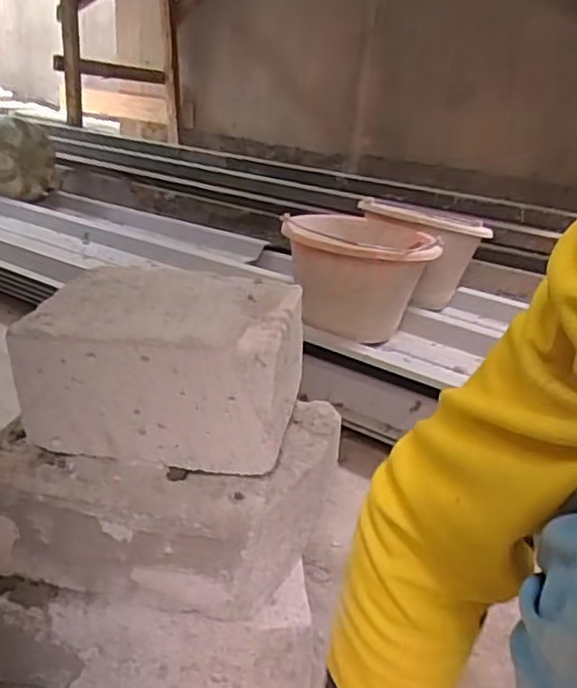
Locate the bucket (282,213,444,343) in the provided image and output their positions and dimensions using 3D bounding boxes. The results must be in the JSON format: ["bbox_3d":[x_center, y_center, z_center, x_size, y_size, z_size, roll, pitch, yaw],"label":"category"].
[{"bbox_3d":[0.104,-0.095,1.017,0.220,0.172,0.220,3,23,-1],"label":"bucket"}]

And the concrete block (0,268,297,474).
[{"bbox_3d":[-0.094,0.015,0.534,0.195,0.107,0.135,8,24,10],"label":"concrete block"}]

